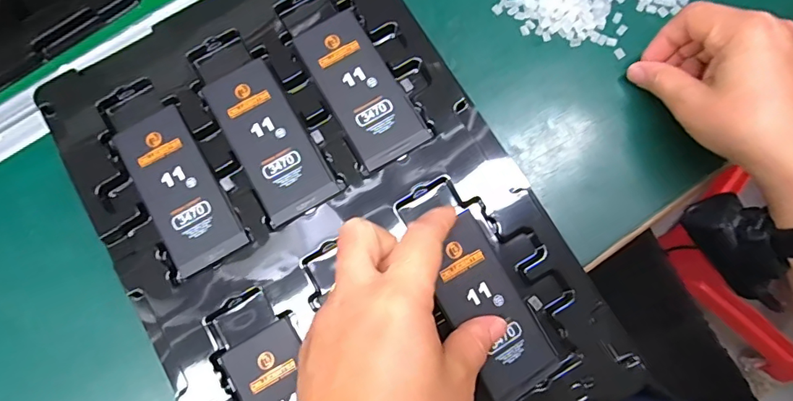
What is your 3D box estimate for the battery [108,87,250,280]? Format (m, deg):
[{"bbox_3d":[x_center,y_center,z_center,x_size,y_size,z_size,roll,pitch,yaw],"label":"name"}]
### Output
[{"bbox_3d":[-0.133,-0.013,0.287,0.043,0.004,0.112,-30,80,-5],"label":"battery"}]

